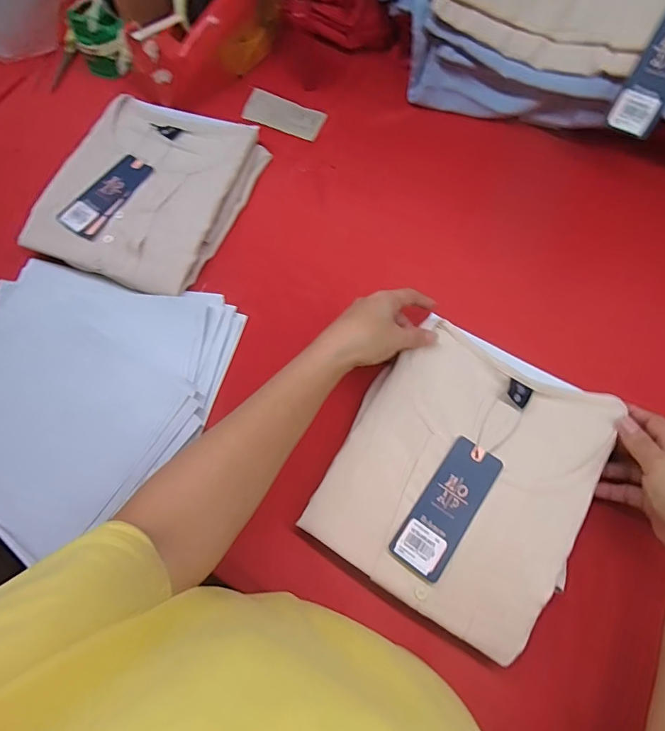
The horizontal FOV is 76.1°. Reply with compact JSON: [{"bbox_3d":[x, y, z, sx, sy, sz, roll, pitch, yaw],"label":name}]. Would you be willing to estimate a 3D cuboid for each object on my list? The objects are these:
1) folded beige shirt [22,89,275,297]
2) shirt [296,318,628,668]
[{"bbox_3d":[-0.228,-0.217,0.523,0.219,0.027,0.248,20,72,8],"label":"folded beige shirt"},{"bbox_3d":[0.117,0.095,0.388,0.205,0.032,0.239,30,73,11],"label":"shirt"}]

